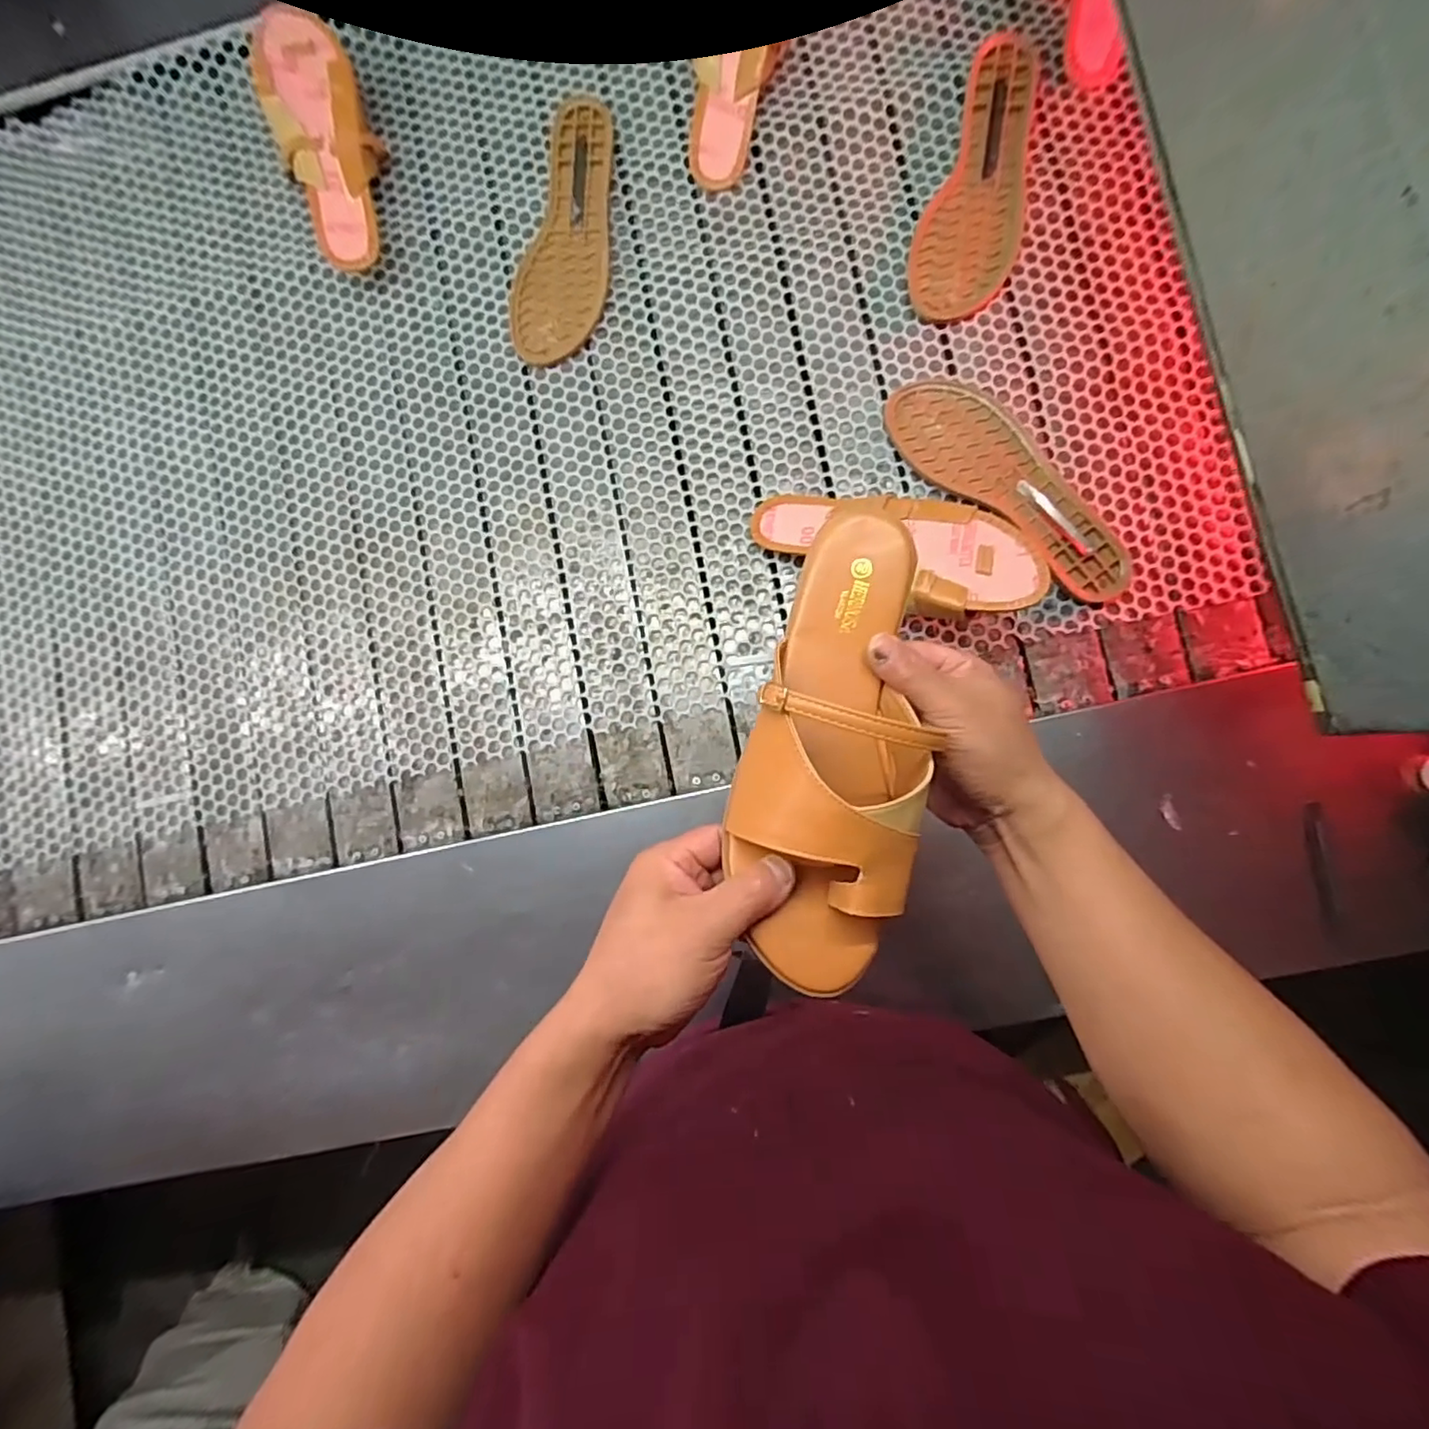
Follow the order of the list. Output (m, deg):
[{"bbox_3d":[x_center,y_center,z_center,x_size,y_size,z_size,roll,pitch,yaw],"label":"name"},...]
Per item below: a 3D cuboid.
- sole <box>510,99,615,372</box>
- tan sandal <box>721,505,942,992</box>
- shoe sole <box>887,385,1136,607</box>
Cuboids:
[{"bbox_3d":[-0.143,-0.465,0.589,0.091,0.013,0.251,5,89,7],"label":"sole"},{"bbox_3d":[0.060,0.008,0.305,0.088,0.057,0.244,7,78,3],"label":"tan sandal"},{"bbox_3d":[0.263,-0.206,0.535,0.253,0.010,0.083,42,93,6],"label":"shoe sole"}]

